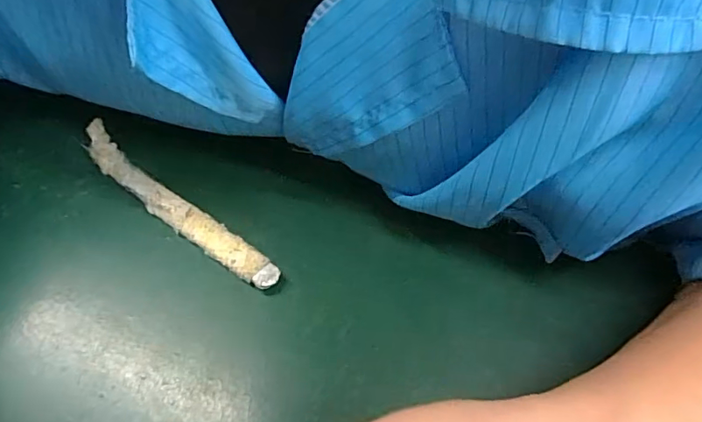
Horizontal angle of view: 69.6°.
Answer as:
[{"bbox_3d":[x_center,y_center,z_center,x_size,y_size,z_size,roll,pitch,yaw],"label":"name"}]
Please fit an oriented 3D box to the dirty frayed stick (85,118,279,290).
[{"bbox_3d":[-0.080,-0.003,0.226,0.122,0.009,0.015,35,64,20],"label":"dirty frayed stick"}]

